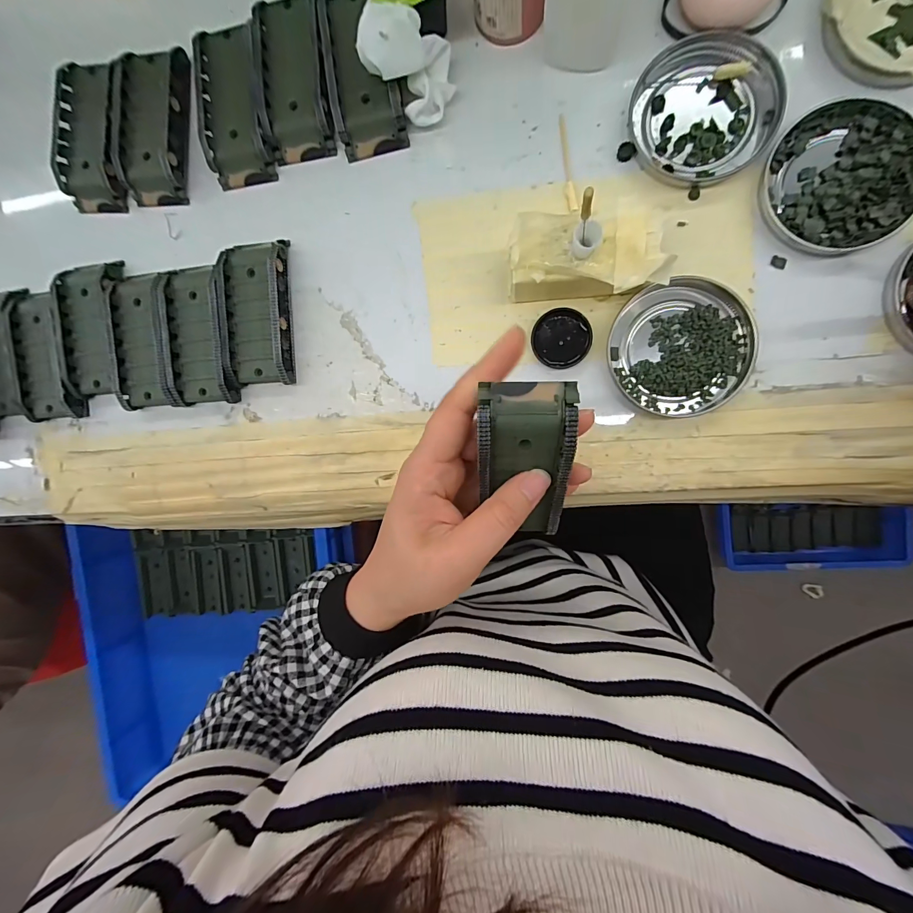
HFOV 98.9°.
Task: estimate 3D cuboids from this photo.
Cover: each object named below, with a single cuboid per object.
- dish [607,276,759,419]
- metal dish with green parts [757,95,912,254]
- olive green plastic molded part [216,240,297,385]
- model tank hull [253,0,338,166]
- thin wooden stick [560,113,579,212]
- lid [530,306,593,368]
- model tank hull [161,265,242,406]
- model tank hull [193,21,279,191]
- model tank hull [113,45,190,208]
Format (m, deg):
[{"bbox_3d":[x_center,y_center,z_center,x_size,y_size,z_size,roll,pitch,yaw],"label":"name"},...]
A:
[{"bbox_3d":[0.132,-0.064,0.231,0.075,0.010,0.080,0,92,9],"label":"dish"},{"bbox_3d":[0.212,-0.153,0.215,0.074,0.009,0.078,0,92,9],"label":"metal dish with green parts"},{"bbox_3d":[-0.136,-0.098,0.266,0.043,0.020,0.094,-1,92,9],"label":"olive green plastic molded part"},{"bbox_3d":[-0.103,-0.246,0.255,0.045,0.022,0.090,-2,92,9],"label":"model tank hull"},{"bbox_3d":[0.067,-0.180,0.239,0.007,0.004,0.060,-9,91,9],"label":"thin wooden stick"},{"bbox_3d":[0.065,-0.073,0.242,0.034,0.007,0.035,0,92,9],"label":"lid"},{"bbox_3d":[-0.179,-0.086,0.273,0.044,0.018,0.095,-4,92,9],"label":"model tank hull"},{"bbox_3d":[-0.147,-0.235,0.263,0.045,0.022,0.092,-3,92,9],"label":"model tank hull"},{"bbox_3d":[-0.209,-0.229,0.273,0.048,0.019,0.097,3,93,9],"label":"model tank hull"}]

